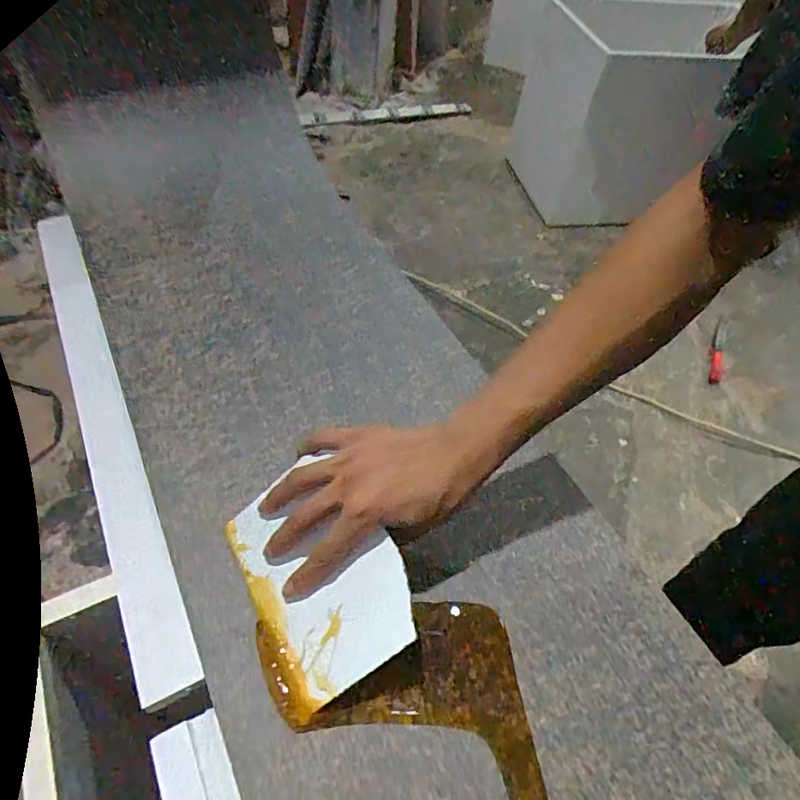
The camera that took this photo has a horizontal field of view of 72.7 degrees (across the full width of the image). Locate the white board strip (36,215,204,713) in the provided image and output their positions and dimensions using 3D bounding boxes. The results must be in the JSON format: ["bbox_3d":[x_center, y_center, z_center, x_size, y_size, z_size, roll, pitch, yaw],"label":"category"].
[{"bbox_3d":[-0.298,-0.015,0.530,0.043,0.008,0.608,-21,56,-19],"label":"white board strip"}]

